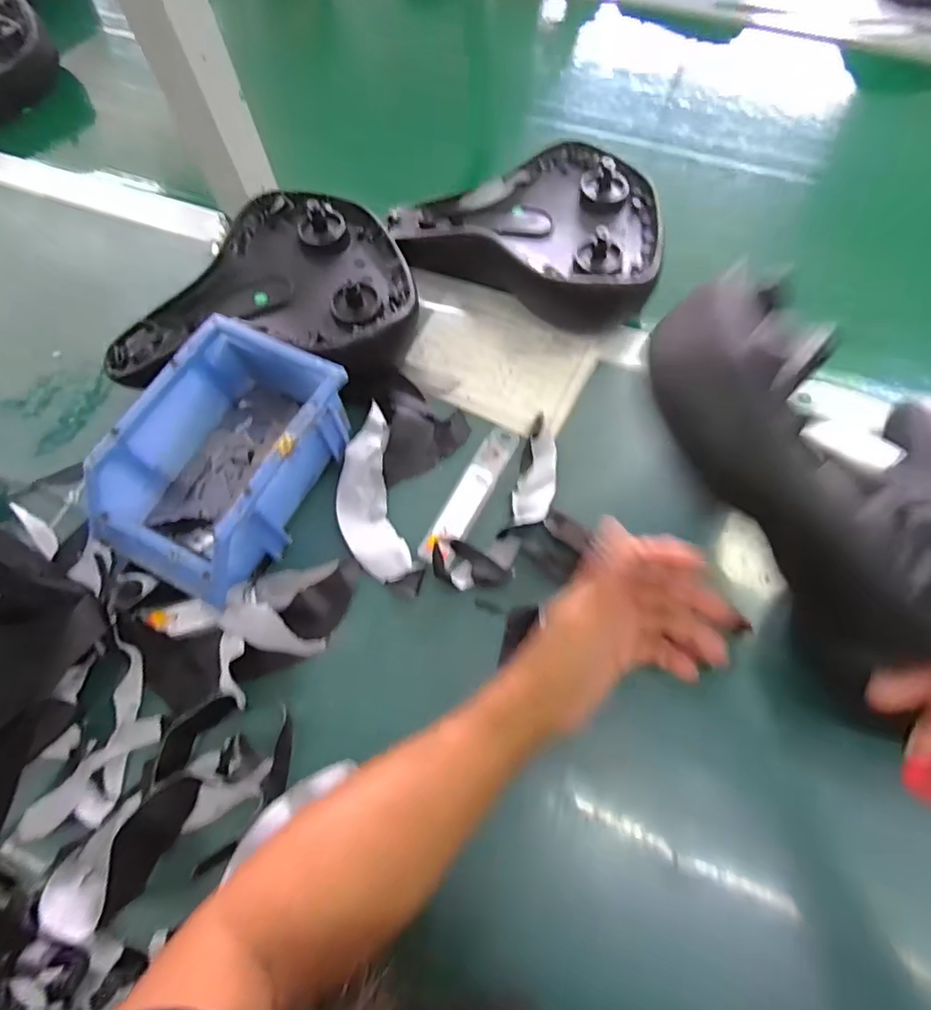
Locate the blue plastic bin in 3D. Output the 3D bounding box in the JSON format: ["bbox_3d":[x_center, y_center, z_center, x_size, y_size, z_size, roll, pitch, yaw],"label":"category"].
[{"bbox_3d":[-0.171,-0.031,0.396,0.116,0.075,0.171,25,69,12],"label":"blue plastic bin"}]

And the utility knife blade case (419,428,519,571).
[{"bbox_3d":[0.006,-0.011,0.417,0.025,0.014,0.125,25,69,12],"label":"utility knife blade case"}]

